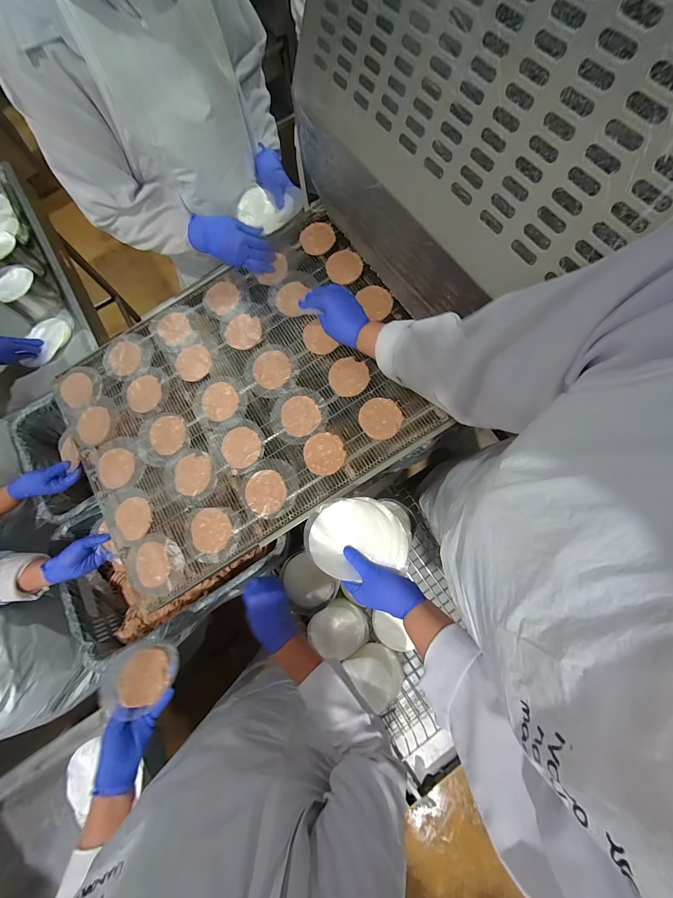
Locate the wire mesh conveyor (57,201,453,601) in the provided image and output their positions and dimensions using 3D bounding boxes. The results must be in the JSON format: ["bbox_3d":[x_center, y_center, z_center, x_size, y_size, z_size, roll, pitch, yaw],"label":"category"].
[{"bbox_3d":[-0.212,-0.125,0.662,0.764,0.020,0.611,-31,76,0],"label":"wire mesh conveyor"}]

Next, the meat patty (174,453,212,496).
[{"bbox_3d":[-0.304,0.053,0.629,0.079,0.007,0.084,-1,75,2],"label":"meat patty"}]

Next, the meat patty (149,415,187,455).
[{"bbox_3d":[-0.372,-0.032,0.657,0.081,0.004,0.084,8,75,4],"label":"meat patty"}]

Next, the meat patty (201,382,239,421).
[{"bbox_3d":[-0.258,-0.106,0.660,0.082,0.008,0.084,-1,75,2],"label":"meat patty"}]

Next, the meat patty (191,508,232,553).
[{"bbox_3d":[-0.252,0.163,0.602,0.079,0.006,0.083,-1,75,2],"label":"meat patty"}]

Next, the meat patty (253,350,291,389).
[{"bbox_3d":[-0.143,-0.177,0.662,0.079,0.007,0.088,-28,76,-5],"label":"meat patty"}]

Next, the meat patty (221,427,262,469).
[{"bbox_3d":[-0.200,-0.004,0.629,0.082,0.006,0.084,-1,75,2],"label":"meat patty"}]

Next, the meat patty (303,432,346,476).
[{"bbox_3d":[-0.025,0.010,0.608,0.083,0.008,0.084,-1,75,2],"label":"meat patty"}]

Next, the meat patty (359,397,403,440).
[{"bbox_3d":[0.089,-0.063,0.607,0.083,0.014,0.082,-1,75,2],"label":"meat patty"}]

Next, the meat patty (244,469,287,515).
[{"bbox_3d":[-0.143,0.086,0.604,0.084,0.007,0.085,-1,75,2],"label":"meat patty"}]

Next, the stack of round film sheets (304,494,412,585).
[{"bbox_3d":[0.032,0.140,0.482,0.162,0.021,0.118,-3,75,1],"label":"stack of round film sheets"}]

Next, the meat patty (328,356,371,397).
[{"bbox_3d":[0.027,-0.153,0.635,0.082,0.012,0.081,-1,75,2],"label":"meat patty"}]

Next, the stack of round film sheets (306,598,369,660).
[{"bbox_3d":[0.010,0.453,0.750,0.132,0.045,0.128,-43,78,-9],"label":"stack of round film sheets"}]

